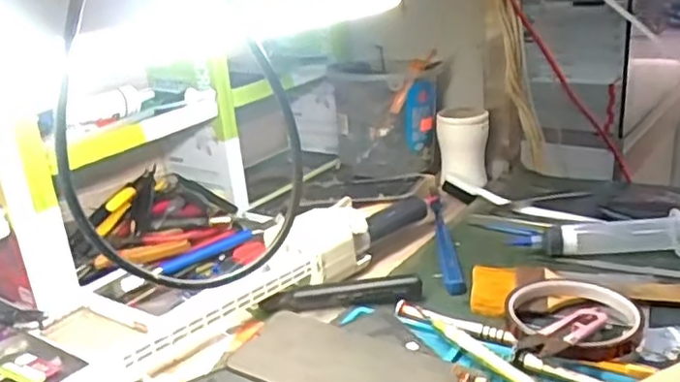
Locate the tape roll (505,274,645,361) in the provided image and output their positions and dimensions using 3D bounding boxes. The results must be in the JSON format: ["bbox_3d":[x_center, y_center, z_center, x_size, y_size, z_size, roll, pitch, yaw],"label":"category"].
[{"bbox_3d":[0.154,0.083,0.438,0.084,0.018,0.102,0,21,8],"label":"tape roll"}]

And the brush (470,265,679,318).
[{"bbox_3d":[0.181,0.069,0.486,0.163,0.012,0.073,2,21,13],"label":"brush"}]

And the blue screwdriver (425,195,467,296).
[{"bbox_3d":[0.090,0.039,0.575,0.016,0.016,0.164,-3,21,2],"label":"blue screwdriver"}]

